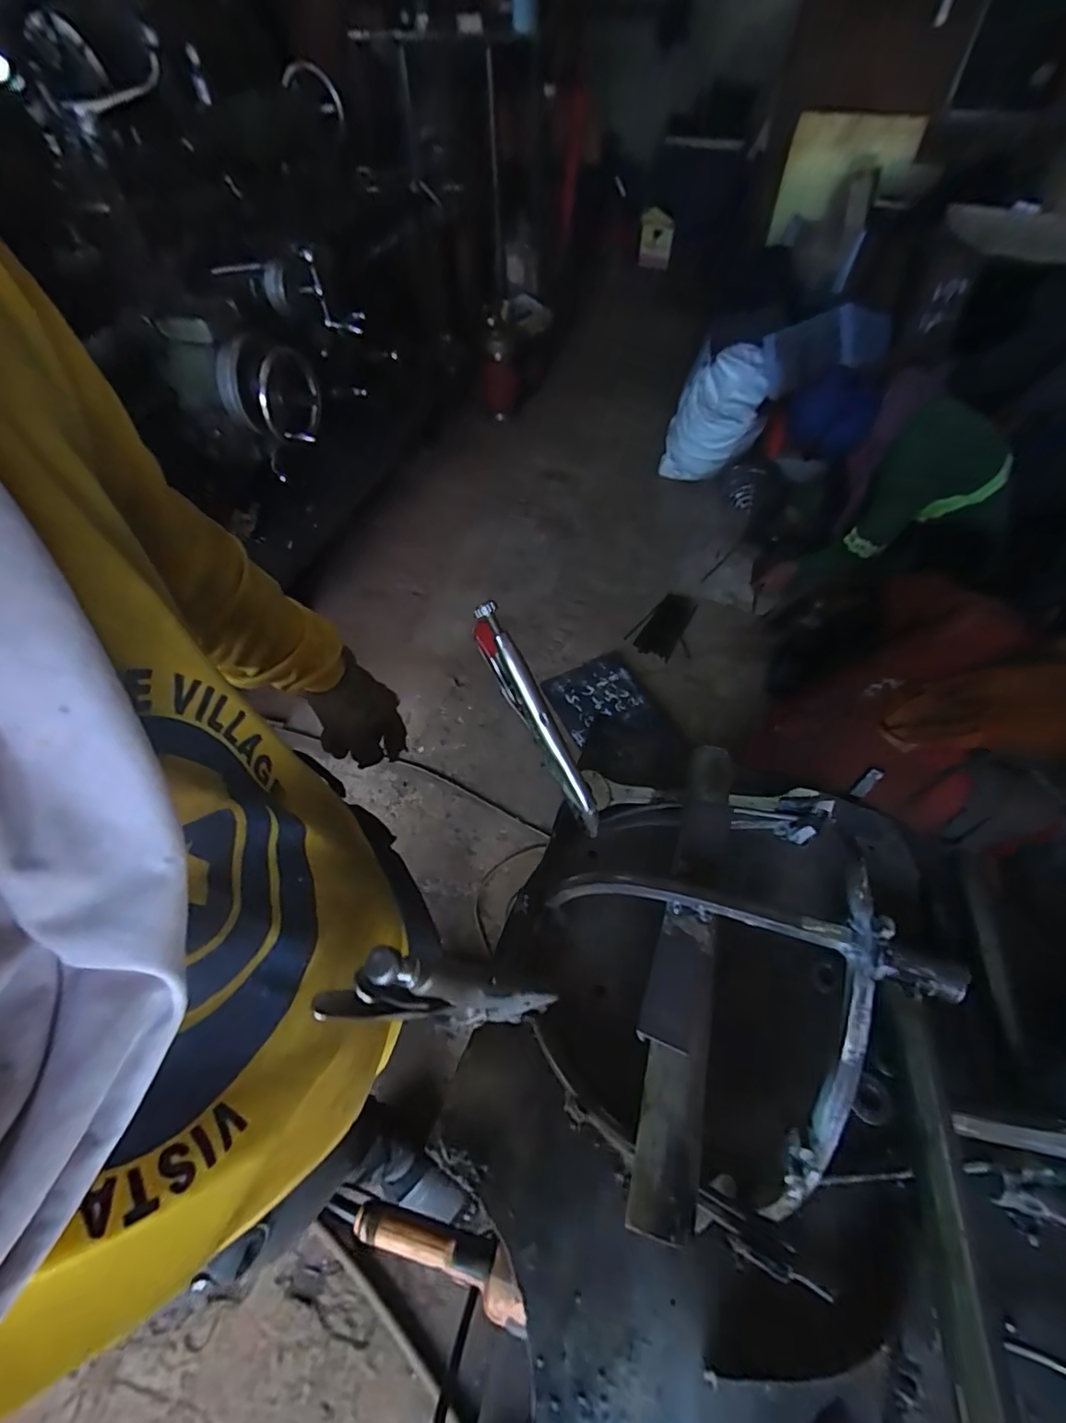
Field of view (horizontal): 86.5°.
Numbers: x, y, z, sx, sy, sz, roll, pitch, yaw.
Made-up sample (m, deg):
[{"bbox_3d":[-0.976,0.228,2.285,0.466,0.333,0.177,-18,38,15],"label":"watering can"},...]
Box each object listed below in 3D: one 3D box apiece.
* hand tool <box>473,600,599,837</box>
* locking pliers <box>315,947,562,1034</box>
[{"bbox_3d":[0.003,0.009,0.408,0.014,0.041,0.182,-33,101,-23],"label":"hand tool"},{"bbox_3d":[-0.040,0.142,0.275,0.047,0.163,0.013,-24,51,16],"label":"locking pliers"}]

